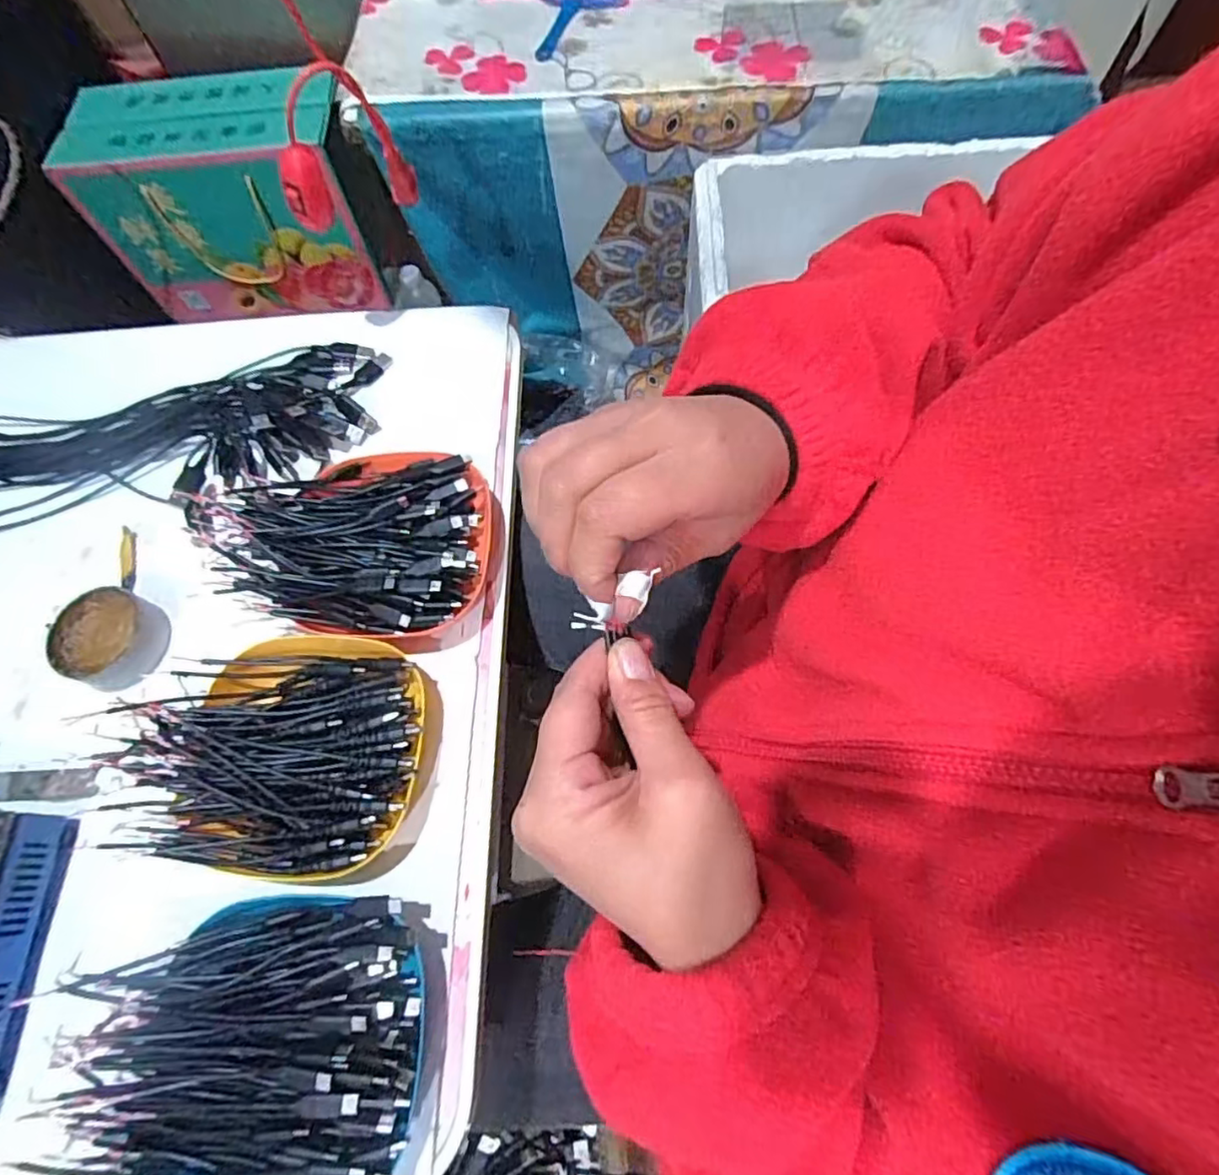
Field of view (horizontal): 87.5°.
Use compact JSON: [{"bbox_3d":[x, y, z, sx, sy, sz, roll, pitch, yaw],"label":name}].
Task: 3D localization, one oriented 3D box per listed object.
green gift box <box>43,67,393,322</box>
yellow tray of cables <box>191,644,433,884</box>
[{"bbox_3d":[-0.495,-0.515,0.861,0.324,0.231,0.144,-6,67,0],"label":"green gift box"},{"bbox_3d":[-0.196,0.096,0.383,0.166,0.052,0.137,5,67,5],"label":"yellow tray of cables"}]

